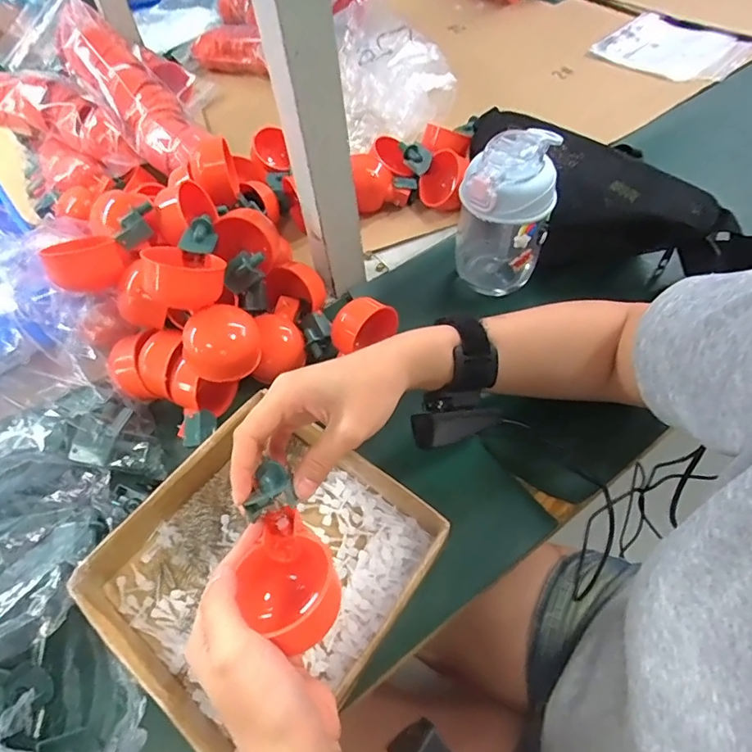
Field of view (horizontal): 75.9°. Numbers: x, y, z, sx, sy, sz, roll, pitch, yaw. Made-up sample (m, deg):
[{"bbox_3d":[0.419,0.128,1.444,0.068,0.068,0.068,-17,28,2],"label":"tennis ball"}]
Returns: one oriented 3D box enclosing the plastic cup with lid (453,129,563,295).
[{"bbox_3d":[0.120,-0.150,0.461,0.078,0.148,0.085,6,56,8],"label":"plastic cup with lid"}]

